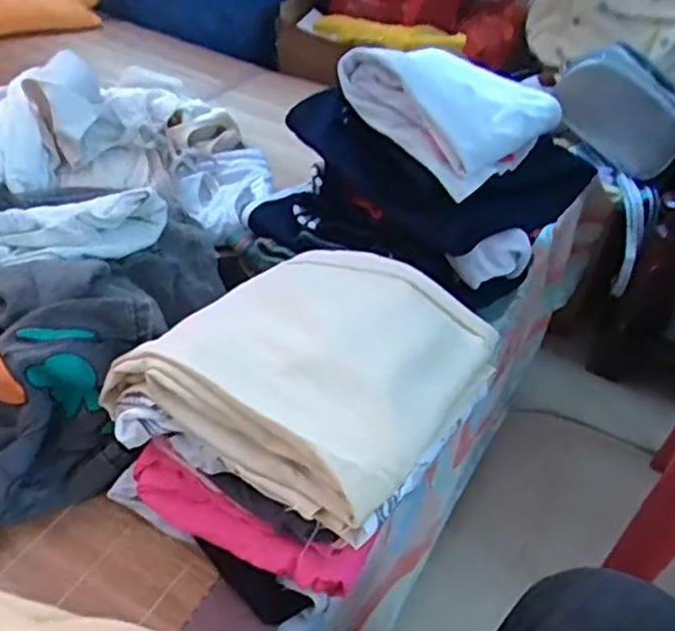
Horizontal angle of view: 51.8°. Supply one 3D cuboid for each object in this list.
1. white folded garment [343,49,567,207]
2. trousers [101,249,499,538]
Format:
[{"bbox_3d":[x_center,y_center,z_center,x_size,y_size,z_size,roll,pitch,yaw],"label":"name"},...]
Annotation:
[{"bbox_3d":[0.126,-0.216,0.696,0.202,0.051,0.171,-33,80,-37],"label":"white folded garment"},{"bbox_3d":[-0.015,0.021,0.541,0.230,0.066,0.280,25,43,21],"label":"trousers"}]

